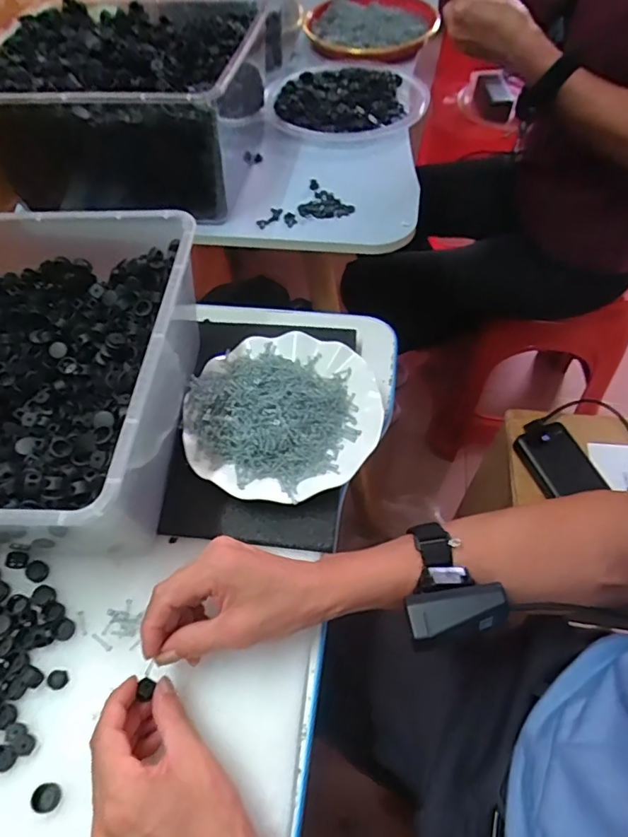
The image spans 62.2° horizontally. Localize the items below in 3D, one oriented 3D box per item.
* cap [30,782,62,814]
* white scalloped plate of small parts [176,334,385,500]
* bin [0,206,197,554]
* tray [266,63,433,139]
[{"bbox_3d":[-0.179,0.252,0.345,0.018,0.007,0.016,-8,57,-2],"label":"cap"},{"bbox_3d":[-0.031,-0.004,0.497,0.178,0.035,0.179,-1,57,2],"label":"white scalloped plate of small parts"},{"bbox_3d":[-0.256,-0.026,0.456,0.292,0.144,0.293,1,57,4],"label":"bin"},{"bbox_3d":[0.046,-0.470,0.765,0.219,0.030,0.241,19,60,15],"label":"tray"}]

